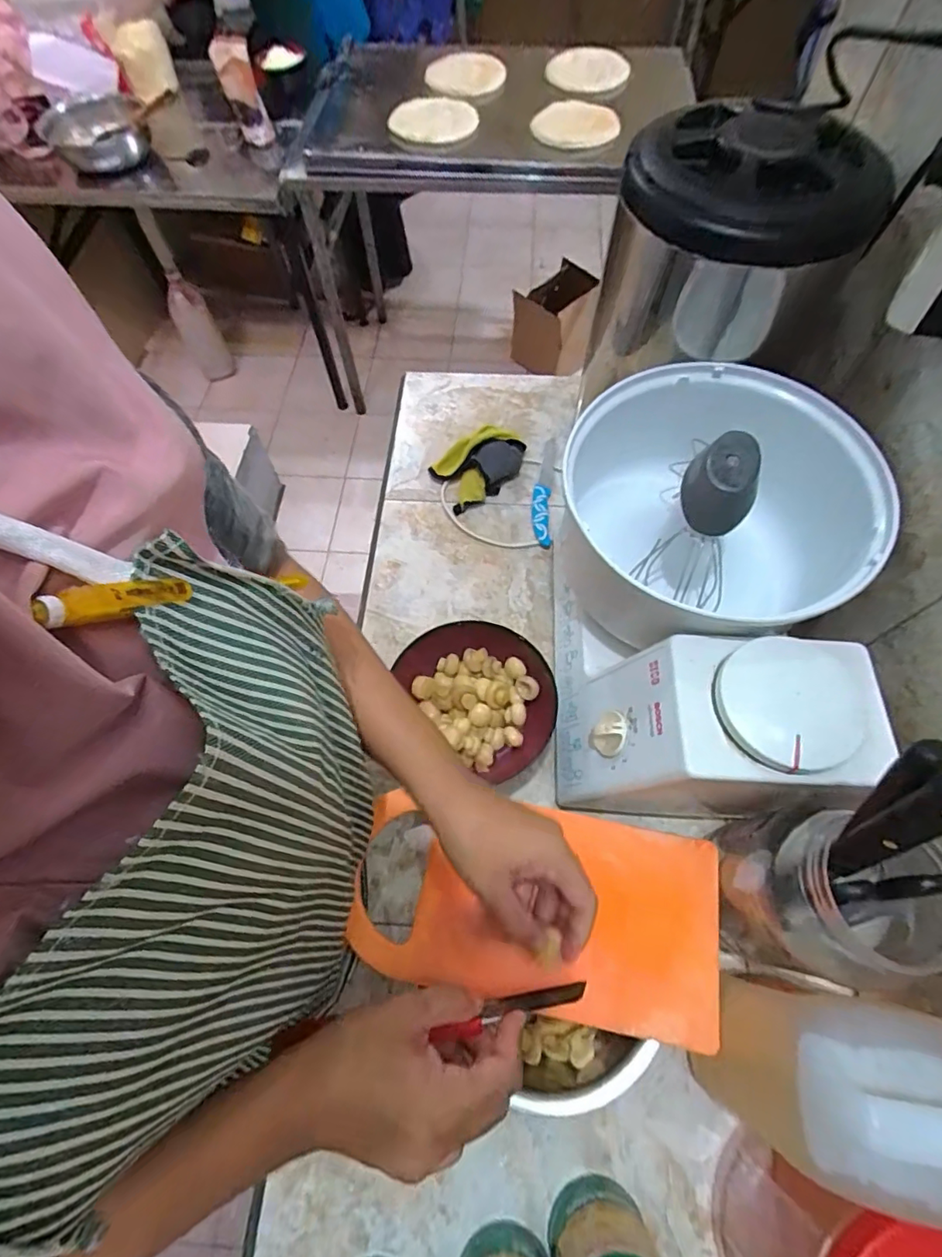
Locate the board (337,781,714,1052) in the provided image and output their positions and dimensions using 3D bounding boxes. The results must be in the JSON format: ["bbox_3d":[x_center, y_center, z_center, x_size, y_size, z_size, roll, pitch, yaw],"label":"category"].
[{"bbox_3d":[0.050,0.216,0.419,0.279,0.017,0.142,10,66,5],"label":"board"}]

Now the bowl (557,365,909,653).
[{"bbox_3d":[0.215,-0.115,0.512,0.232,0.177,0.239,-18,65,-7],"label":"bowl"}]

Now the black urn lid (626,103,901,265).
[{"bbox_3d":[0.241,-0.386,0.454,0.212,0.047,0.179,21,66,12],"label":"black urn lid"}]

